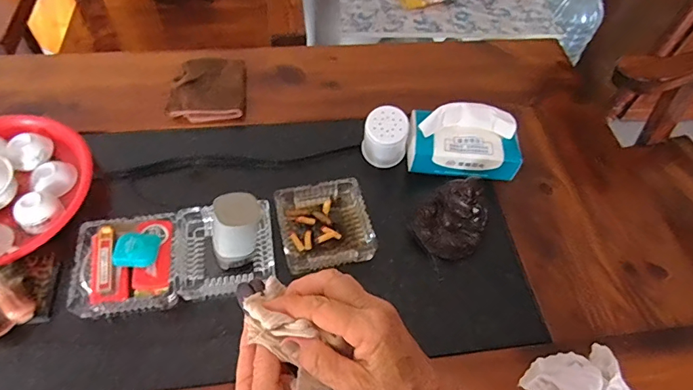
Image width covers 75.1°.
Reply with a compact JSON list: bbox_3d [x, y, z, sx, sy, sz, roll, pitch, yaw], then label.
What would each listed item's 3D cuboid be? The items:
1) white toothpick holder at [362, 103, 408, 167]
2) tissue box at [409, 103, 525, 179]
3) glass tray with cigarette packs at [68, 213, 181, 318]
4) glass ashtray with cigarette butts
[{"bbox_3d":[0.057,-0.082,0.681,0.067,0.084,0.057,12,55,5],"label":"white toothpick holder"},{"bbox_3d":[0.176,-0.080,0.679,0.164,0.094,0.088,9,55,3],"label":"tissue box"},{"bbox_3d":[-0.277,0.081,0.566,0.122,0.057,0.122,-7,56,-8],"label":"glass tray with cigarette packs"},{"bbox_3d":[-0.029,0.039,0.623,0.123,0.028,0.124,-11,56,-10],"label":"glass ashtray with cigarette butts"}]

